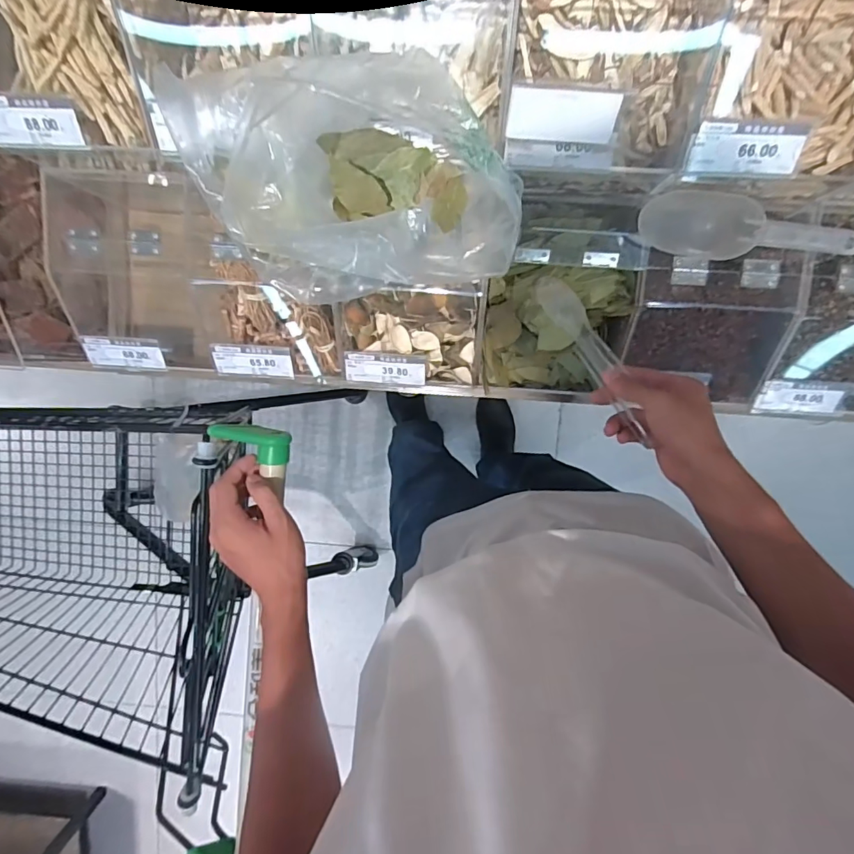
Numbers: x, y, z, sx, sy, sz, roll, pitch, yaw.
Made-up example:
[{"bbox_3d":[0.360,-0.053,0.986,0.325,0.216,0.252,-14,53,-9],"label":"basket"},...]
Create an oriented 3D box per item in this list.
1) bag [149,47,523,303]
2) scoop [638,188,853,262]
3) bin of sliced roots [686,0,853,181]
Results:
[{"bbox_3d":[-0.050,-0.193,0.411,0.236,0.174,0.147,-7,97,4],"label":"bag"},{"bbox_3d":[0.319,-0.201,0.475,0.224,0.048,0.065,3,97,3],"label":"scoop"},{"bbox_3d":[0.345,-0.325,0.415,0.196,0.099,0.214,12,98,2],"label":"bin of sliced roots"}]

